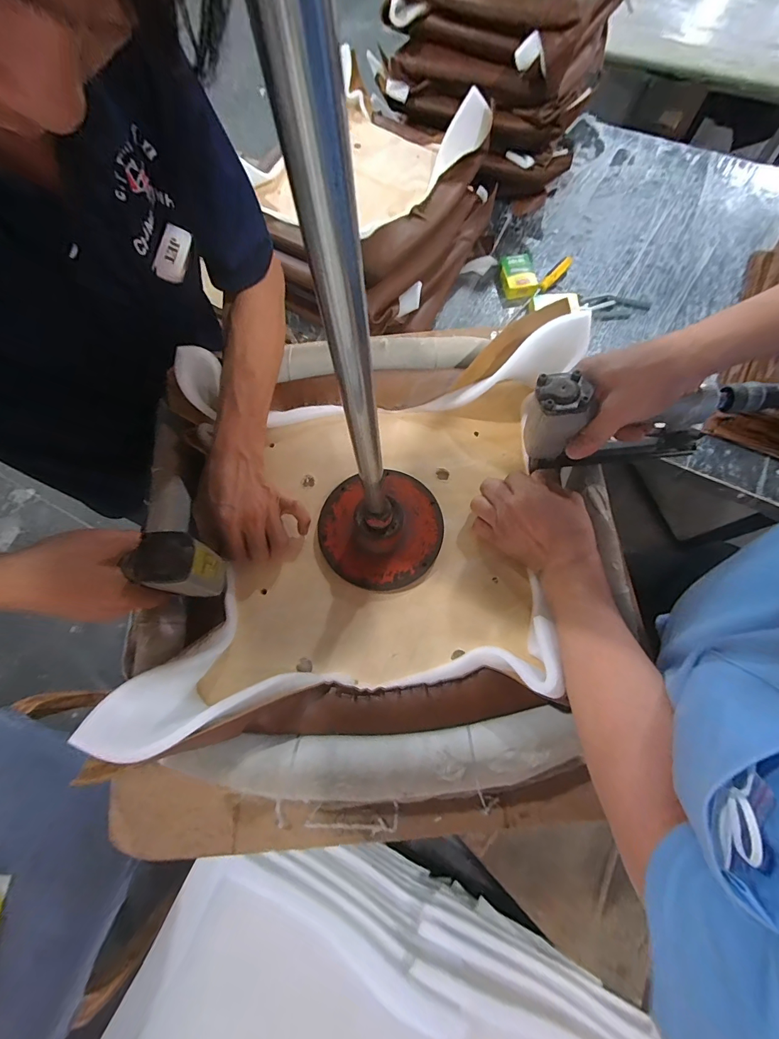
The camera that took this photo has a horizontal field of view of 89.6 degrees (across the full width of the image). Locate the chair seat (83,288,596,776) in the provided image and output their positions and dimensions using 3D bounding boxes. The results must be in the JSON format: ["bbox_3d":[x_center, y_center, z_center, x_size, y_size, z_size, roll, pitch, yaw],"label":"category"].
[{"bbox_3d":[-0.016,0.003,0.432,0.437,0.104,0.445,1,72,1],"label":"chair seat"}]

